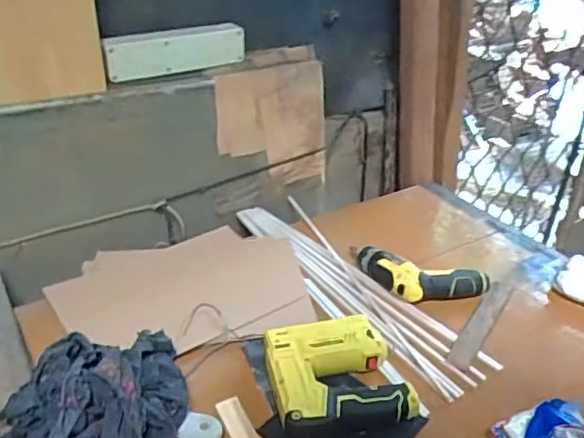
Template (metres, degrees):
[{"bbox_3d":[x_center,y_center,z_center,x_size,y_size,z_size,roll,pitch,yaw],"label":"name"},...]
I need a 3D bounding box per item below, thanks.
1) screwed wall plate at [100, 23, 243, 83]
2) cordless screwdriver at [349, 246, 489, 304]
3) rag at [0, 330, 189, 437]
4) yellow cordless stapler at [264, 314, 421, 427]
[{"bbox_3d":[-0.177,-0.262,0.899,0.230,0.068,0.019,-19,38,-28],"label":"screwed wall plate"},{"bbox_3d":[0.187,0.088,0.853,0.206,0.056,0.088,8,33,11],"label":"cordless screwdriver"},{"bbox_3d":[-0.199,0.197,0.606,0.161,0.070,0.239,13,33,12],"label":"rag"},{"bbox_3d":[0.049,0.180,0.684,0.148,0.042,0.144,-3,34,-16],"label":"yellow cordless stapler"}]

